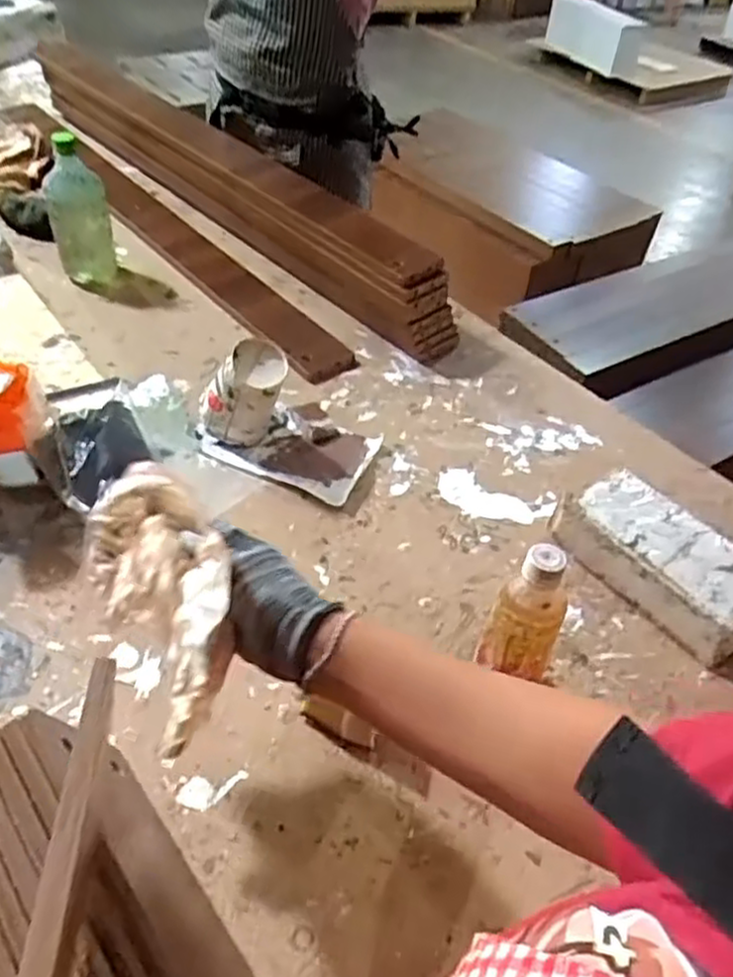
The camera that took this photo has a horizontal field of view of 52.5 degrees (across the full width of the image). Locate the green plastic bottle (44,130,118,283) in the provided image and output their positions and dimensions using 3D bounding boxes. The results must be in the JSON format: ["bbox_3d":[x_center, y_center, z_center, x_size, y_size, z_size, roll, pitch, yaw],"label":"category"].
[{"bbox_3d":[-0.405,-0.389,1.047,0.081,0.190,0.067,-10,44,-18],"label":"green plastic bottle"}]

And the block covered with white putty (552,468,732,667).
[{"bbox_3d":[0.299,0.071,0.756,0.102,0.063,0.212,-25,50,-31],"label":"block covered with white putty"}]

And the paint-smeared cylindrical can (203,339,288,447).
[{"bbox_3d":[-0.142,-0.101,0.839,0.077,0.147,0.060,33,47,-1],"label":"paint-smeared cylindrical can"}]

